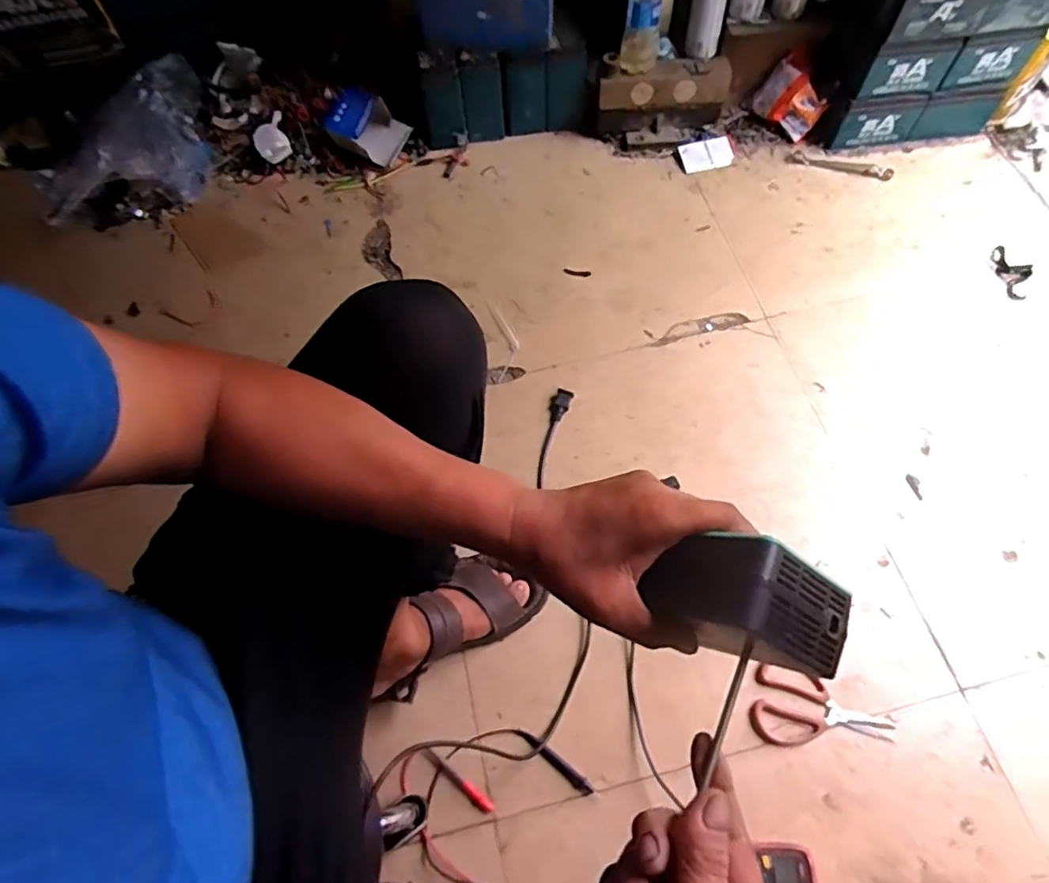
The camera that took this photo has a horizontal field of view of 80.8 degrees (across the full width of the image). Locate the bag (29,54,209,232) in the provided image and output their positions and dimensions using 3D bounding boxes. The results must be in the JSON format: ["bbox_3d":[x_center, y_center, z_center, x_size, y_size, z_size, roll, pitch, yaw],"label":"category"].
[{"bbox_3d":[-0.735,-0.536,1.132,0.350,0.138,0.207,-31,67,-12],"label":"bag"}]

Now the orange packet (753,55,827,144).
[{"bbox_3d":[0.510,-0.651,1.171,0.126,0.106,0.036,41,37,5],"label":"orange packet"}]

